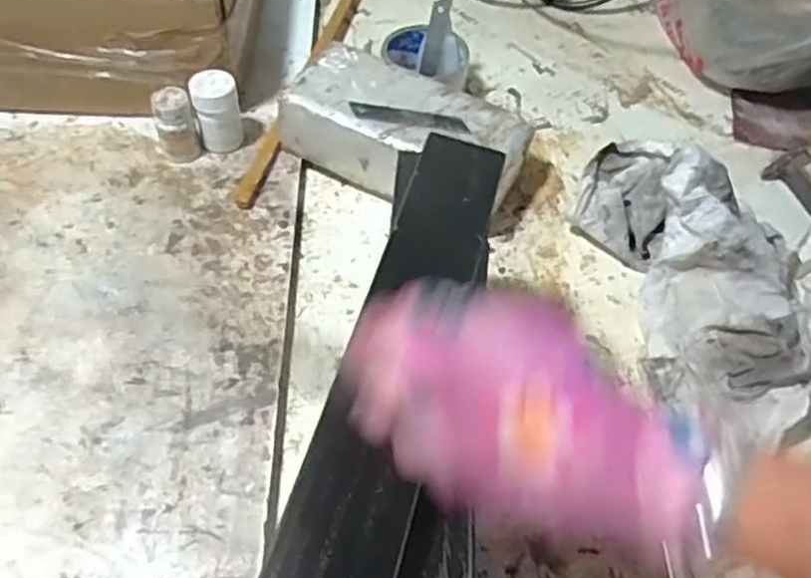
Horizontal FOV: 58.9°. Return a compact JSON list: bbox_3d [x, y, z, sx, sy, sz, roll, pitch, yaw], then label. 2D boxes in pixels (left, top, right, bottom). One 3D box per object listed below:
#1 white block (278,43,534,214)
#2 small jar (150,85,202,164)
[{"bbox_3d":[-0.001,-0.133,0.636,0.208,0.072,0.107,26,57,14],"label":"white block"},{"bbox_3d":[-0.197,-0.141,0.620,0.033,0.063,0.026,-8,54,-11],"label":"small jar"}]

